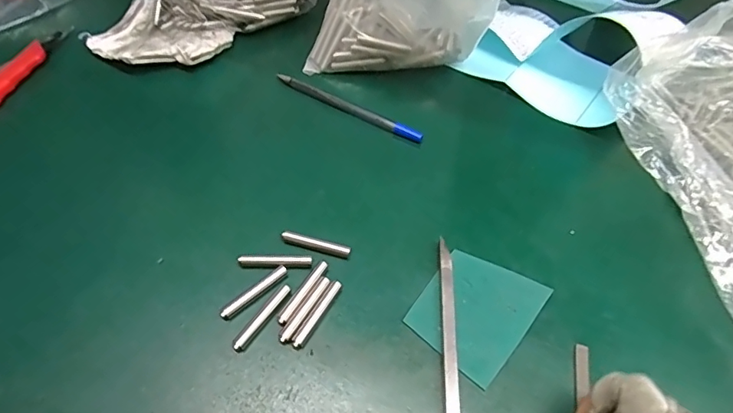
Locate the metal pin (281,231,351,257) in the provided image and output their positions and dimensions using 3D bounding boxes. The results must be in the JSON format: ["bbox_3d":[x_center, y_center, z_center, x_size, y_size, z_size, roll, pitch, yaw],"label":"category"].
[{"bbox_3d":[-0.035,0.025,0.336,0.048,0.009,0.008,16,54,9],"label":"metal pin"}]

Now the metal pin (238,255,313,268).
[{"bbox_3d":[-0.061,0.036,0.328,0.048,0.007,0.008,2,53,-2],"label":"metal pin"}]

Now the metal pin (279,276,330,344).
[{"bbox_3d":[-0.038,0.064,0.309,0.008,0.006,0.049,26,56,15],"label":"metal pin"}]

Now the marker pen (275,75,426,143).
[{"bbox_3d":[-0.016,-0.084,0.420,0.142,0.013,0.012,26,56,15],"label":"marker pen"}]

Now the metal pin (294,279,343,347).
[{"bbox_3d":[-0.031,0.067,0.308,0.007,0.005,0.048,25,56,15],"label":"metal pin"}]

